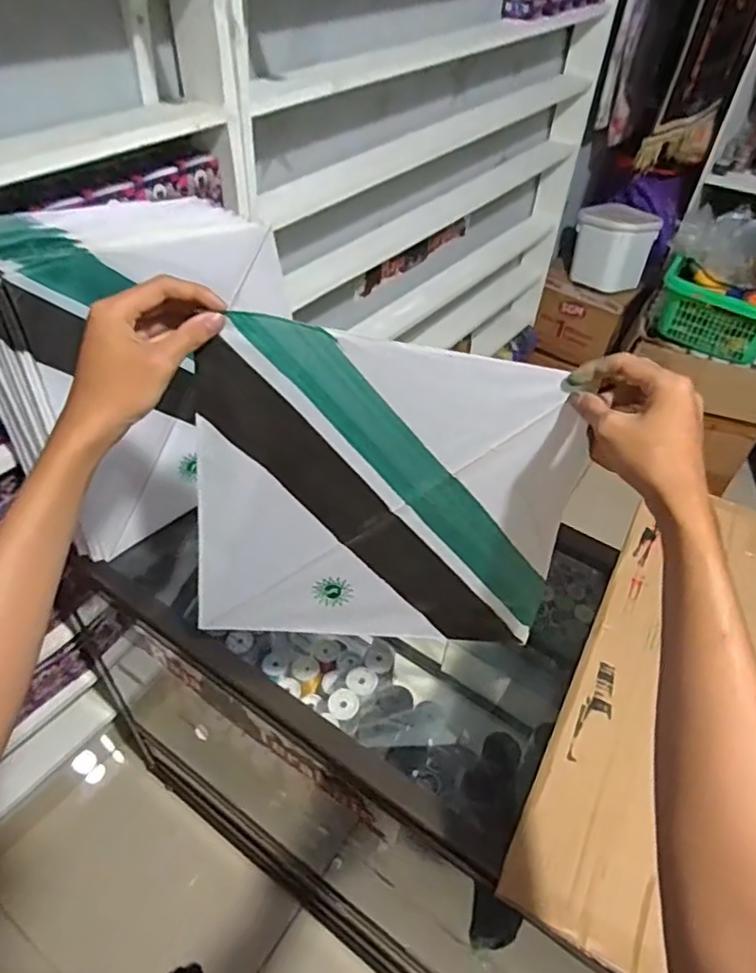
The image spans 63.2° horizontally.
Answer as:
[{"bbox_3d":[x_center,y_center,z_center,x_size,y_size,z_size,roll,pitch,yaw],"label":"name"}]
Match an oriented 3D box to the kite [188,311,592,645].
[{"bbox_3d":[0.004,0.021,0.571,0.336,0.334,0.063,1,45,-2],"label":"kite"}]

